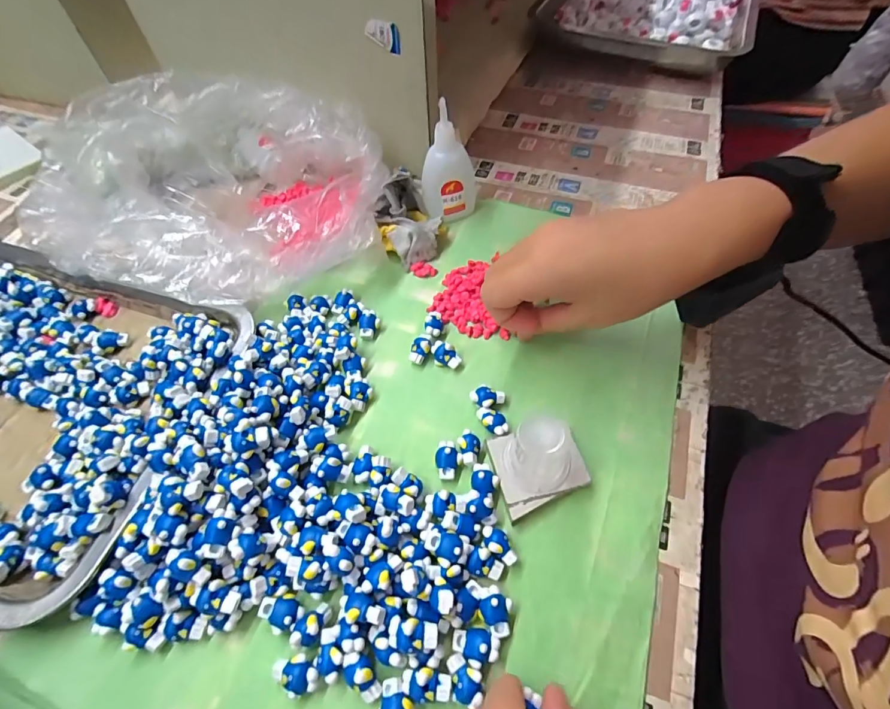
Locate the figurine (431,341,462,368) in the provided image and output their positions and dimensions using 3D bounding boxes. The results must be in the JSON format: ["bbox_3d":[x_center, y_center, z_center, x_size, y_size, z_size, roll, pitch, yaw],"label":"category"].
[{"bbox_3d":[0.001,0.001,0.298,0.022,0.012,0.014,17,59,12],"label":"figurine"}]

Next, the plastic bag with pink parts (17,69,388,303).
[{"bbox_3d":[-0.169,-0.133,0.345,0.232,0.076,0.198,-2,57,0],"label":"plastic bag with pink parts"}]

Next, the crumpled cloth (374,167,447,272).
[{"bbox_3d":[-0.031,-0.116,0.362,0.051,0.036,0.082,-15,58,-8],"label":"crumpled cloth"}]

